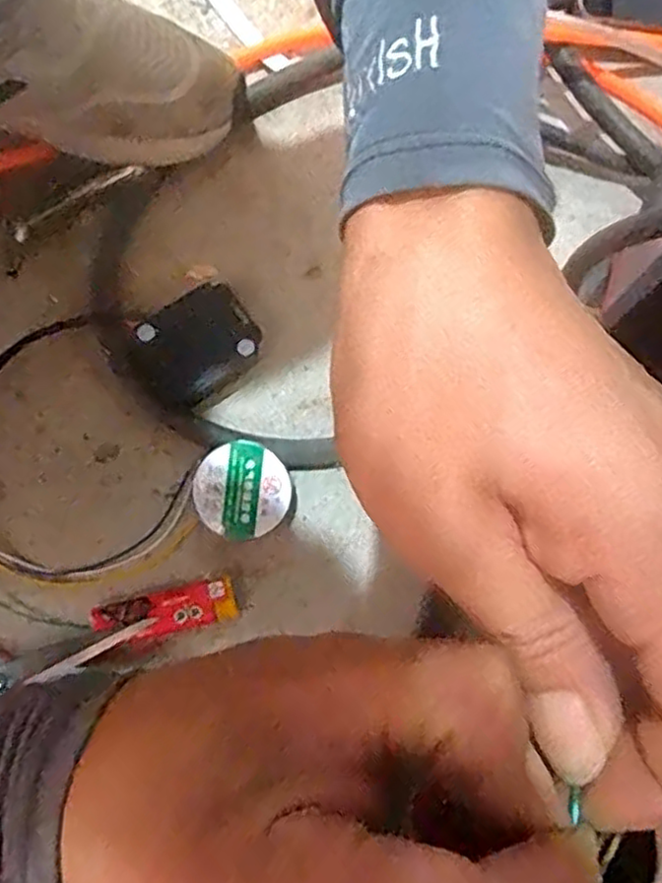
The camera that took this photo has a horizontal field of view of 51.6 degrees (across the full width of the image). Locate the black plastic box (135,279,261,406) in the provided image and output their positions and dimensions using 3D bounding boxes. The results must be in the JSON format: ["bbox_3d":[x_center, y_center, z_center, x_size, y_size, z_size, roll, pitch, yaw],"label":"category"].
[{"bbox_3d":[-0.081,-0.060,0.422,0.066,0.024,0.058,-42,80,-12],"label":"black plastic box"}]

